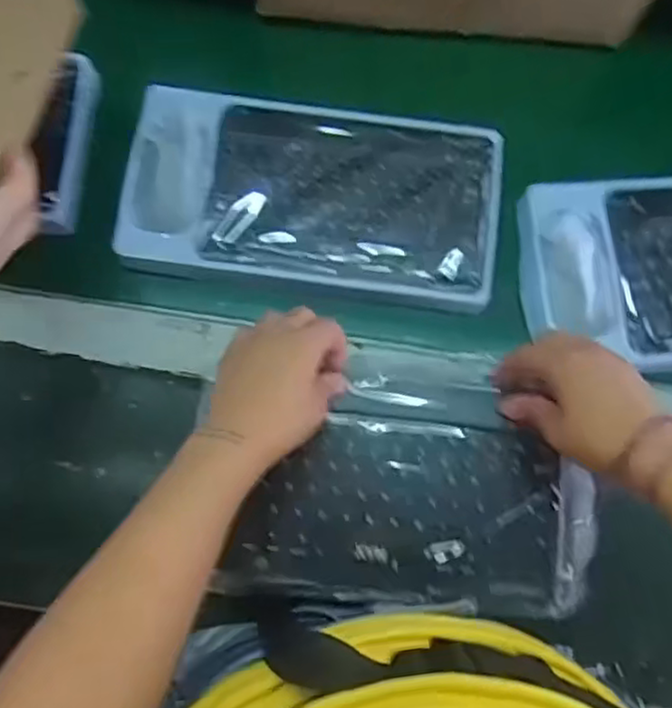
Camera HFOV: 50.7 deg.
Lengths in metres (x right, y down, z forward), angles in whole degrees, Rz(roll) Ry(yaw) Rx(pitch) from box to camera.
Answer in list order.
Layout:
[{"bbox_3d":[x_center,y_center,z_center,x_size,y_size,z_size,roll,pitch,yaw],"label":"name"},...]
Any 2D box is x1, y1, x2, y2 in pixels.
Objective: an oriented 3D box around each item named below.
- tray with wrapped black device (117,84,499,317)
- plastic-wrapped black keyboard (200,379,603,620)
[{"bbox_3d":[-0.020,-0.141,0.620,0.318,0.028,0.174,9,77,2],"label":"tray with wrapped black device"},{"bbox_3d":[0.055,0.100,0.506,0.252,0.016,0.153,2,77,0],"label":"plastic-wrapped black keyboard"}]

